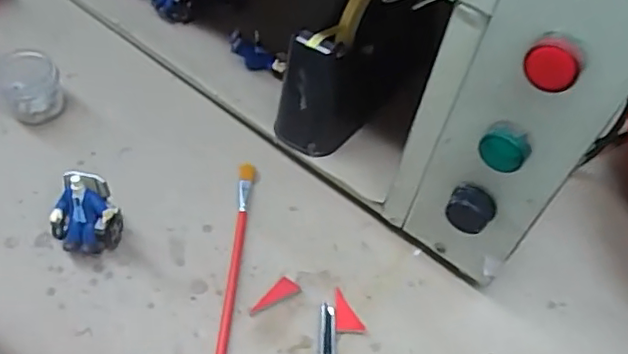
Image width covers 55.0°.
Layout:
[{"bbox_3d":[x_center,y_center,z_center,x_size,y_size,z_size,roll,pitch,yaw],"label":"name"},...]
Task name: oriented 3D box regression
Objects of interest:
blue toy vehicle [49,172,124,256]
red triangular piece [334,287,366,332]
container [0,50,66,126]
[{"bbox_3d":[-0.179,0.030,0.468,0.050,0.059,0.050,-28,60,-22],"label":"blue toy vehicle"},{"bbox_3d":[0.022,0.100,0.454,0.020,0.005,0.039,-13,43,-13],"label":"red triangular piece"},{"bbox_3d":[-0.261,-0.082,0.558,0.053,0.040,0.053,2,54,-2],"label":"container"}]

